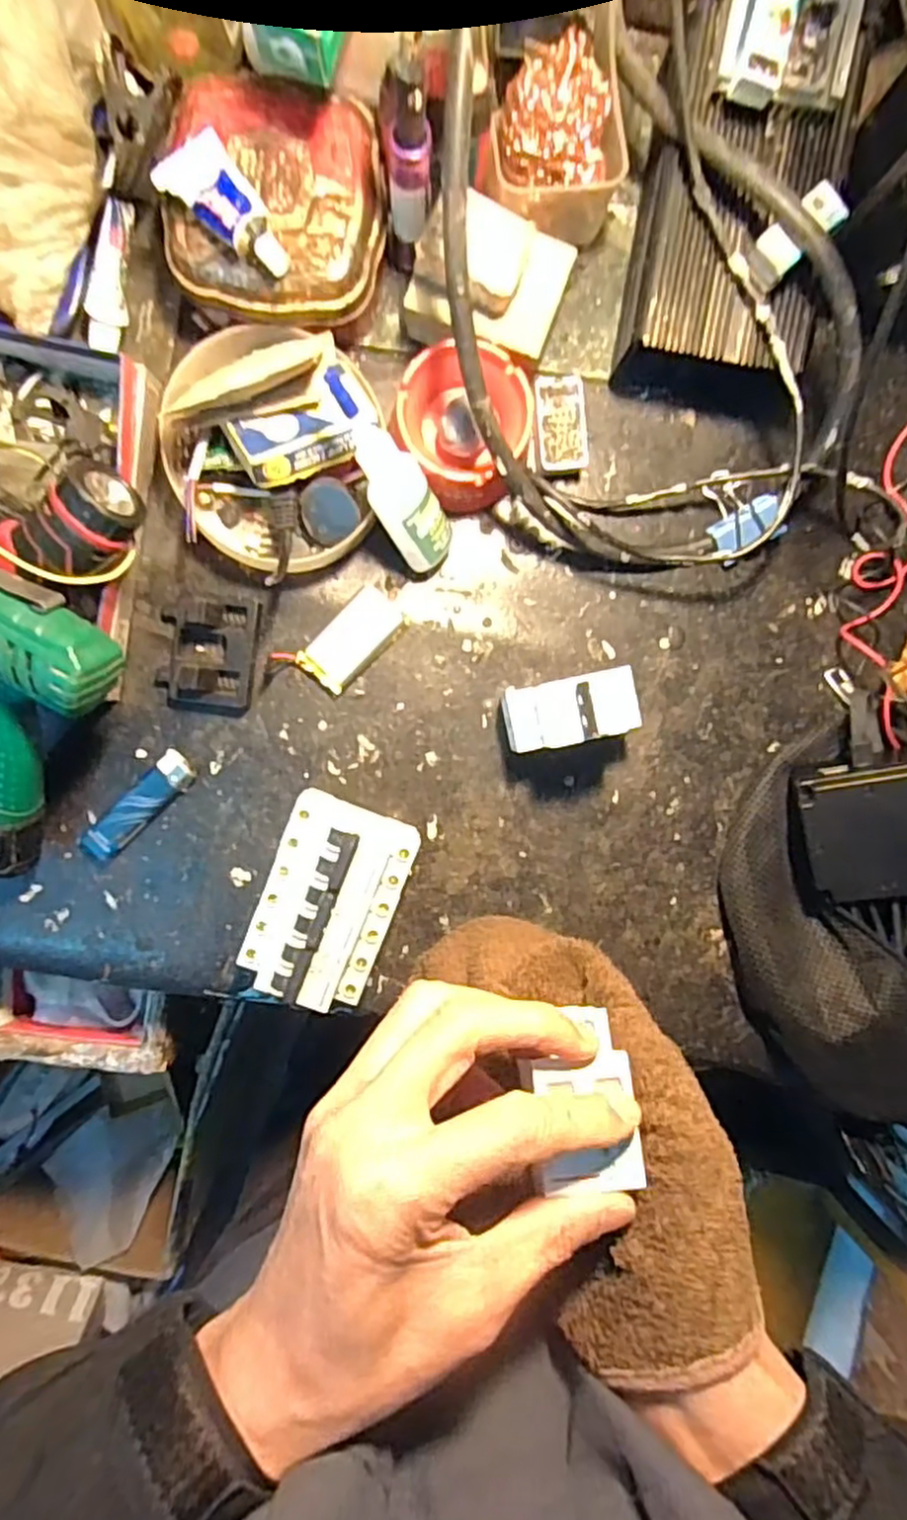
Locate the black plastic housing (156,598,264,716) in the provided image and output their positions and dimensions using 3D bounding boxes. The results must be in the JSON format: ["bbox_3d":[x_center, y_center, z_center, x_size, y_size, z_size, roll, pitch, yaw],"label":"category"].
[{"bbox_3d":[-0.151,-0.063,0.441,0.055,0.023,0.070,8,96,-4],"label":"black plastic housing"}]

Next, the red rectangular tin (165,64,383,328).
[{"bbox_3d":[-0.095,-0.302,0.391,0.111,0.031,0.112,6,96,-4],"label":"red rectangular tin"}]

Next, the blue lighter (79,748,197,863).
[{"bbox_3d":[-0.198,0.030,0.452,0.084,0.011,0.024,-44,97,2],"label":"blue lighter"}]

